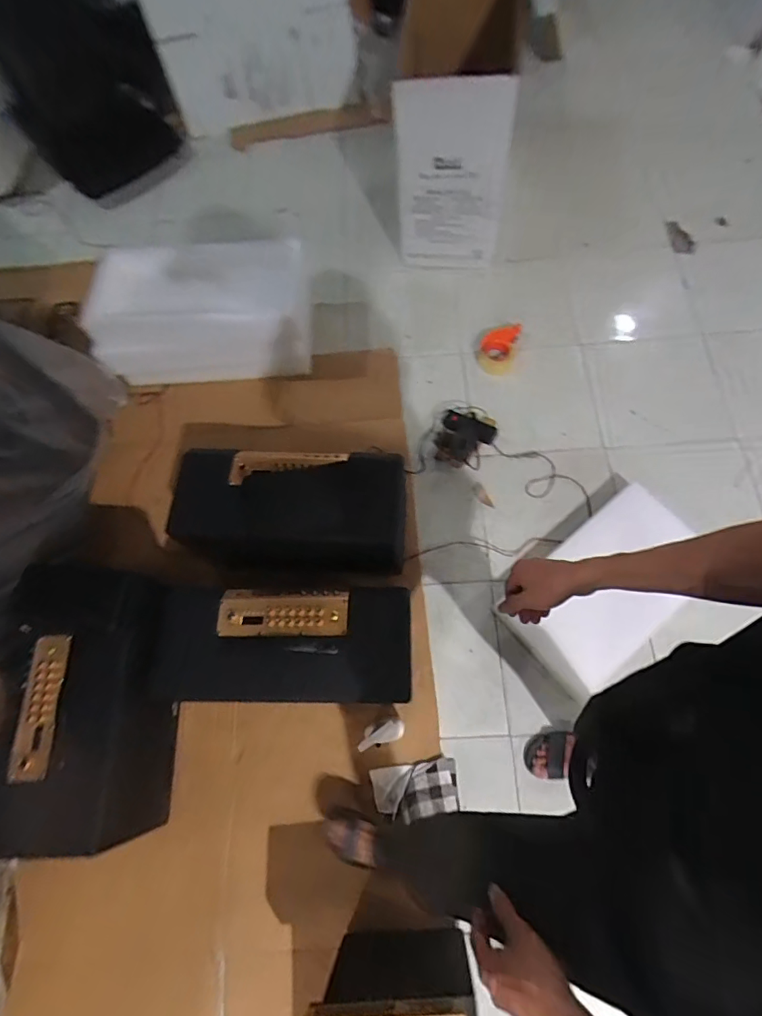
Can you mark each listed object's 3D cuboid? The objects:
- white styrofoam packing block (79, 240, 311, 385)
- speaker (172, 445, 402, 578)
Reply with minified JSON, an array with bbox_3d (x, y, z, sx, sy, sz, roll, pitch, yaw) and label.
[{"bbox_3d":[-0.545,-0.580,1.547,0.621,0.311,0.295,-2,68,4],"label":"white styrofoam packing block"},{"bbox_3d":[-0.212,0.014,1.290,0.534,0.270,0.303,-1,68,4],"label":"speaker"}]

